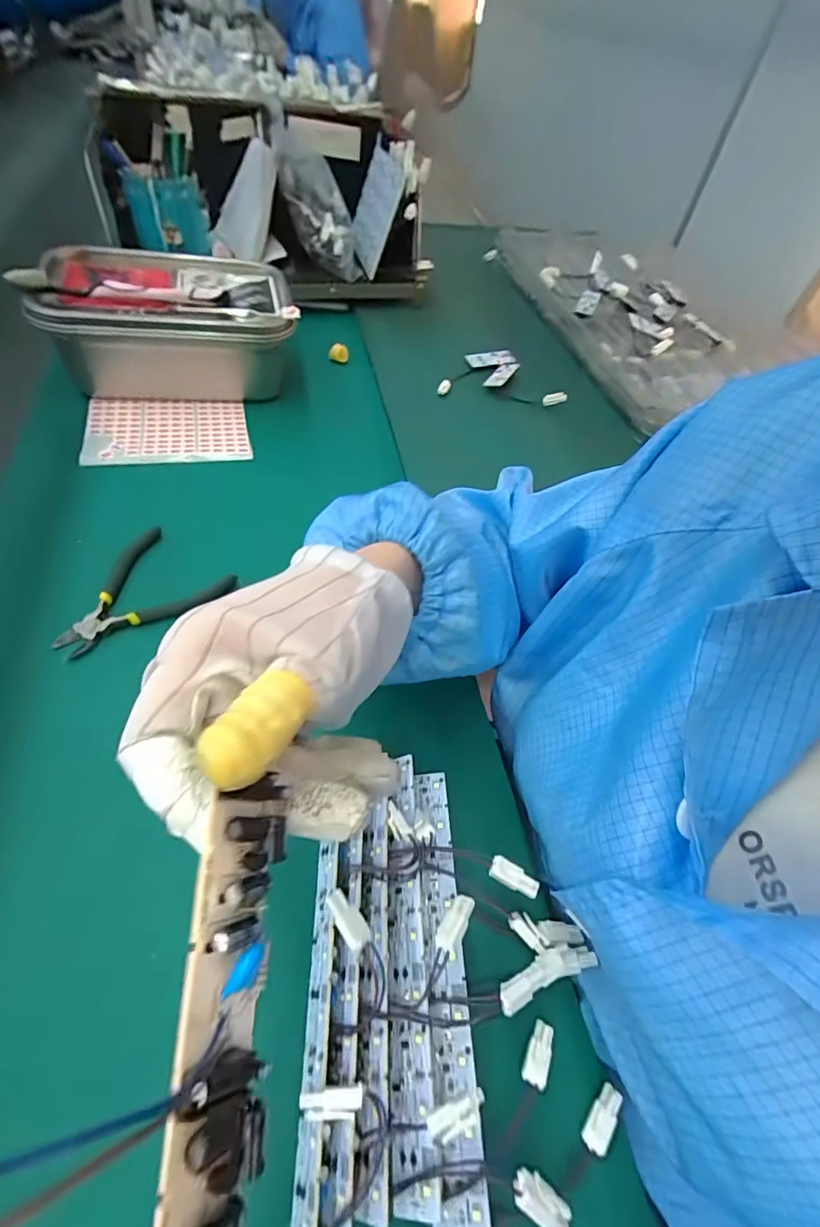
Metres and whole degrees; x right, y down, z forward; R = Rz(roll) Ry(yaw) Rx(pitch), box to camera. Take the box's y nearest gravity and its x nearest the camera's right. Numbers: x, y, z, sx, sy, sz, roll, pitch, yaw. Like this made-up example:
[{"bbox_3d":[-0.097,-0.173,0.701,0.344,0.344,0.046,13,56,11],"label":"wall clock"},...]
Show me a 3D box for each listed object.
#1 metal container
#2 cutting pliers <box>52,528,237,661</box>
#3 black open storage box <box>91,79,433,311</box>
[{"bbox_3d":[-0.246,-0.303,0.531,0.239,0.107,0.163,-4,55,-10],"label":"metal container"},{"bbox_3d":[-0.212,-0.014,0.376,0.090,0.013,0.119,32,57,16],"label":"cutting pliers"},{"bbox_3d":[-0.189,-0.553,0.677,0.418,0.168,0.274,5,54,-4],"label":"black open storage box"}]

